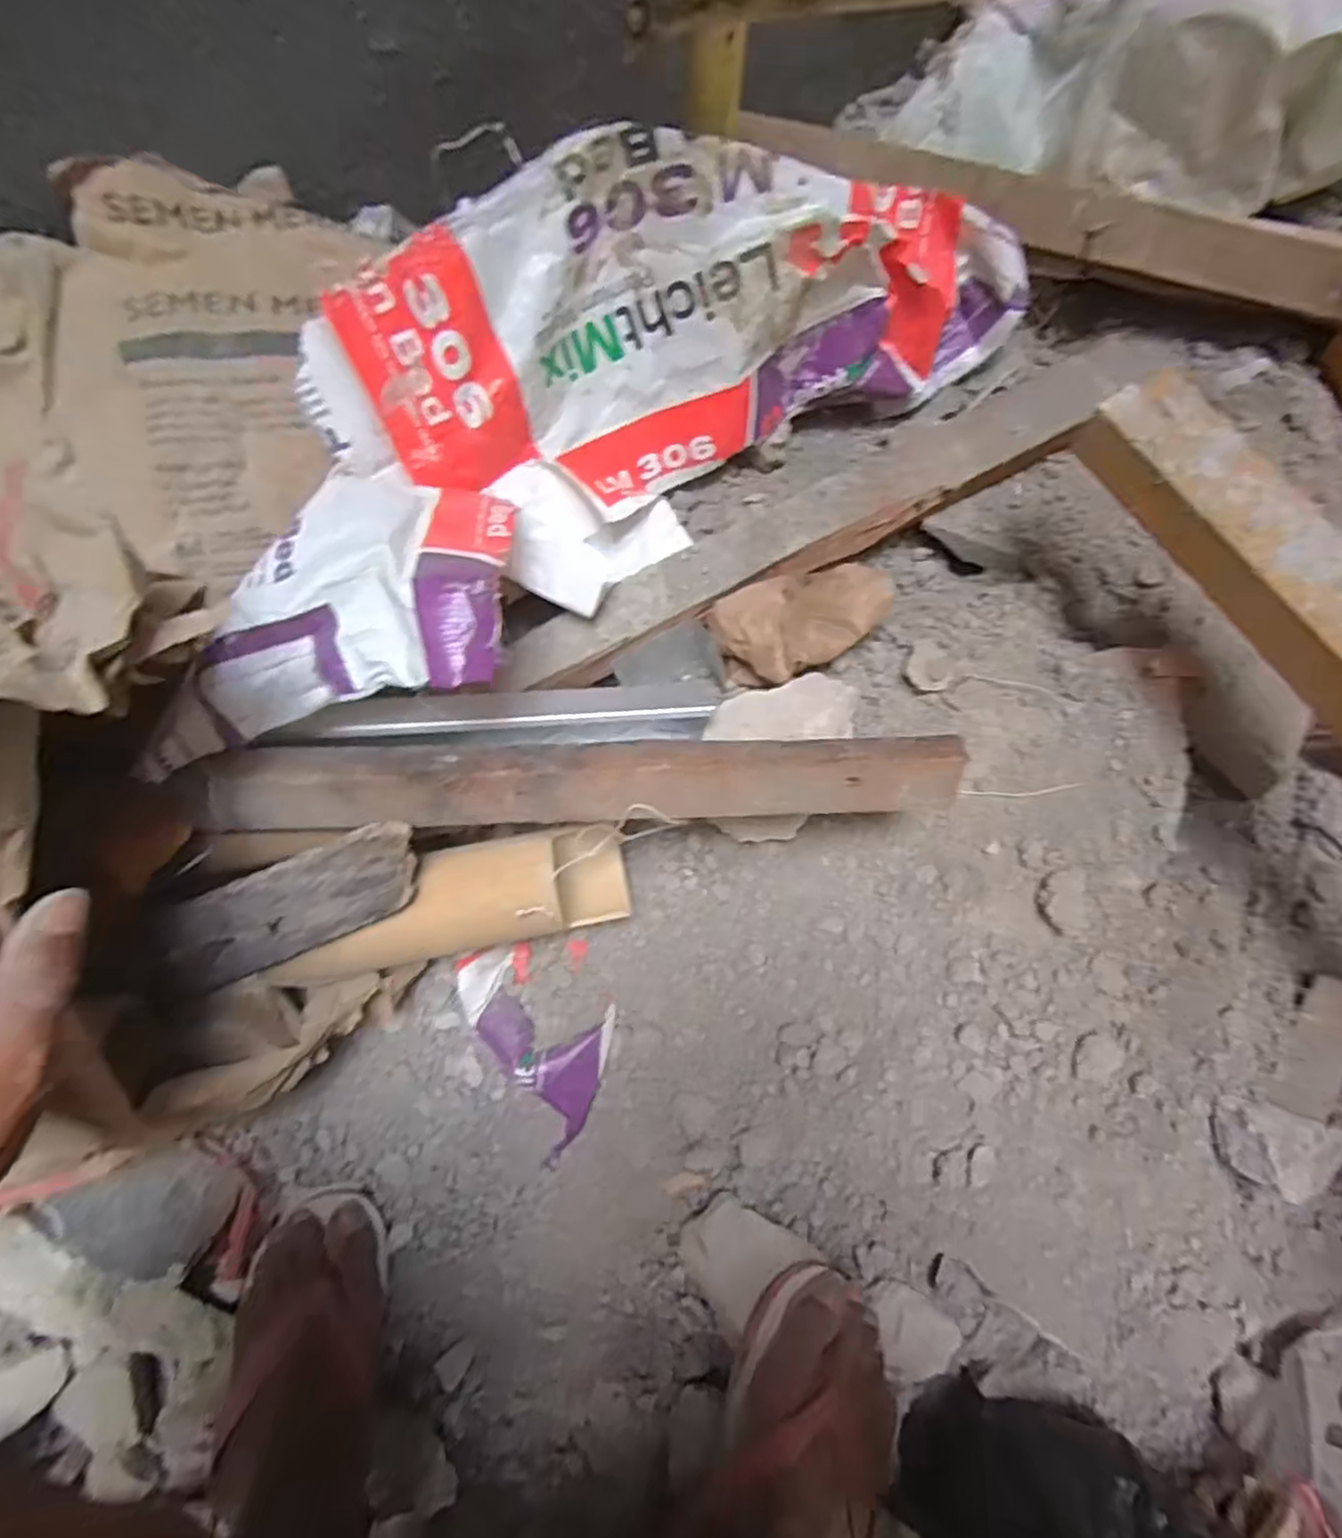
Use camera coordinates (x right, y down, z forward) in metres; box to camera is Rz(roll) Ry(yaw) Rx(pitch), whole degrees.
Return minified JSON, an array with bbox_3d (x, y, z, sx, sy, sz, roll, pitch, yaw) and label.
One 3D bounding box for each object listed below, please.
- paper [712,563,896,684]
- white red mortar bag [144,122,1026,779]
[{"bbox_3d":[0.098,-0.107,0.527,0.122,0.068,0.071,-17,77,-3],"label":"paper"},{"bbox_3d":[-0.049,-0.259,0.514,0.674,0.180,0.249,-42,80,-9],"label":"white red mortar bag"}]

